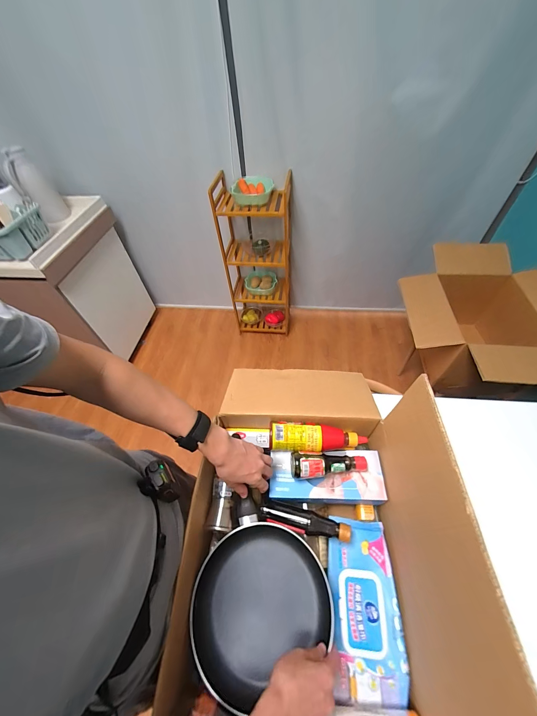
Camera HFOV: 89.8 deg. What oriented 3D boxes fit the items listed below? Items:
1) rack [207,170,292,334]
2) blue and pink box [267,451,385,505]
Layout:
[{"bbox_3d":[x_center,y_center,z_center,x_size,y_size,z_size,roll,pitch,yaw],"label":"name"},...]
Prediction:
[{"bbox_3d":[-0.062,-0.545,1.708,0.398,1.002,0.268,2,56,3],"label":"rack"},{"bbox_3d":[0.126,0.261,0.600,0.237,0.044,0.103,1,56,2],"label":"blue and pink box"}]

